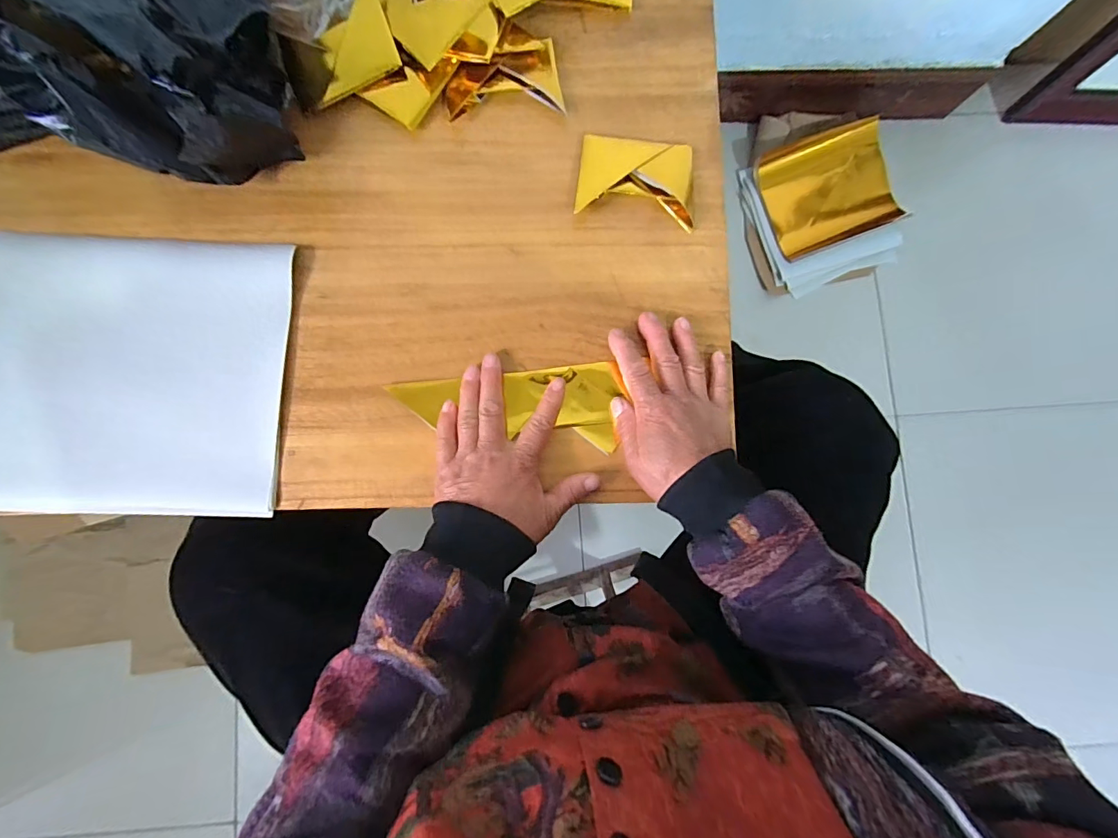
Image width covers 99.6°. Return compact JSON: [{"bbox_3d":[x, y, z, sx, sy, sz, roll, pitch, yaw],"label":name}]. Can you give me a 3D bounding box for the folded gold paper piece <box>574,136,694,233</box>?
[{"bbox_3d":[0.067,-0.207,0.404,0.099,0.014,0.072,5,84,-2],"label":"folded gold paper piece"}]

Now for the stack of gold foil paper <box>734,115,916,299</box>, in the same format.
[{"bbox_3d":[0.492,-0.397,0.892,0.275,0.053,0.282,-17,86,-4],"label":"stack of gold foil paper"}]

